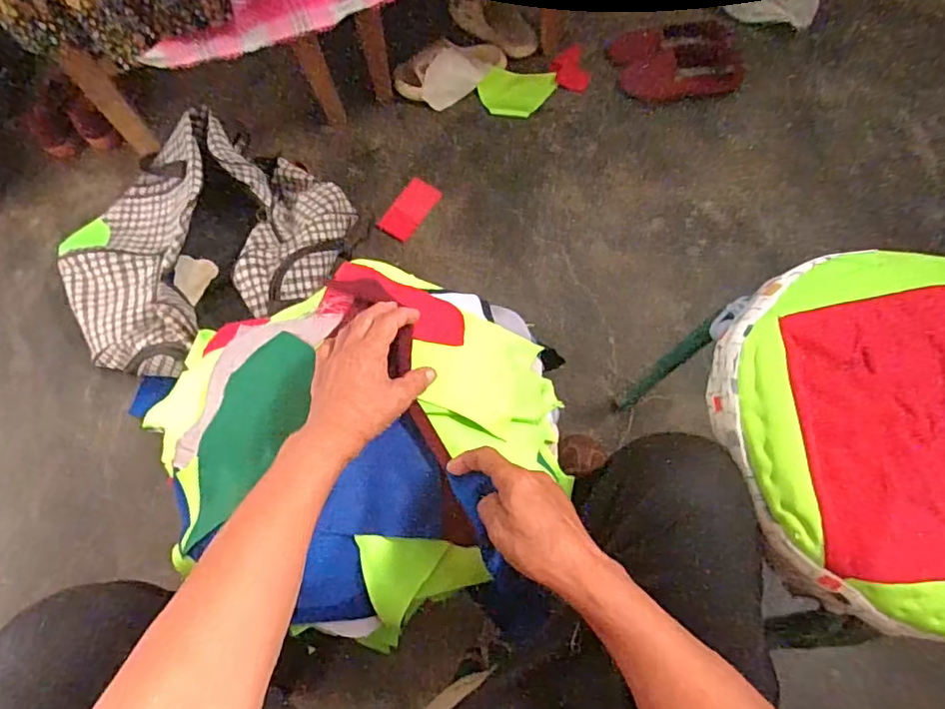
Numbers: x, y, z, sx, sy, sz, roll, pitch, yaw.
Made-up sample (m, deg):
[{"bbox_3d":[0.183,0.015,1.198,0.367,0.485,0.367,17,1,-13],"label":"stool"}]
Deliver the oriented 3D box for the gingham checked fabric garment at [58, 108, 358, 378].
[{"bbox_3d":[-0.486,-0.213,1.030,0.504,0.121,0.414,-27,70,-7],"label":"gingham checked fabric garment"}]

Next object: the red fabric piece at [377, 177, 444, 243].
[{"bbox_3d":[-0.116,-0.277,1.086,0.069,0.009,0.133,28,73,13],"label":"red fabric piece"}]

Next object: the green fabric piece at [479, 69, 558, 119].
[{"bbox_3d":[0.097,-0.542,1.173,0.160,0.029,0.101,-6,69,1],"label":"green fabric piece"}]

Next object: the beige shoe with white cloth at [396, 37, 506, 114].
[{"bbox_3d":[-0.042,-0.584,1.176,0.238,0.070,0.096,-29,71,-8],"label":"beige shoe with white cloth"}]

